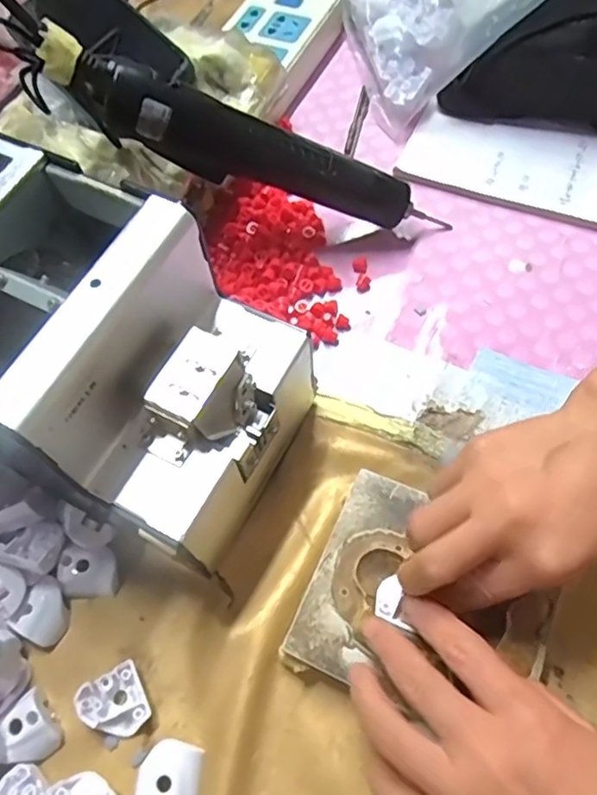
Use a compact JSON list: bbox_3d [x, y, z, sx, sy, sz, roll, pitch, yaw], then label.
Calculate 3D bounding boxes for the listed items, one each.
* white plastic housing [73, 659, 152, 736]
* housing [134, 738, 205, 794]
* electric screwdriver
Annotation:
[{"bbox_3d":[-0.093,0.156,0.320,0.032,0.015,0.031,-28,63,-9],"label":"white plastic housing"},{"bbox_3d":[-0.061,0.182,0.301,0.028,0.014,0.032,2,63,7],"label":"housing"},{"bbox_3d":[-0.025,-0.149,0.385,0.252,0.037,0.030,15,63,-20],"label":"electric screwdriver"}]

